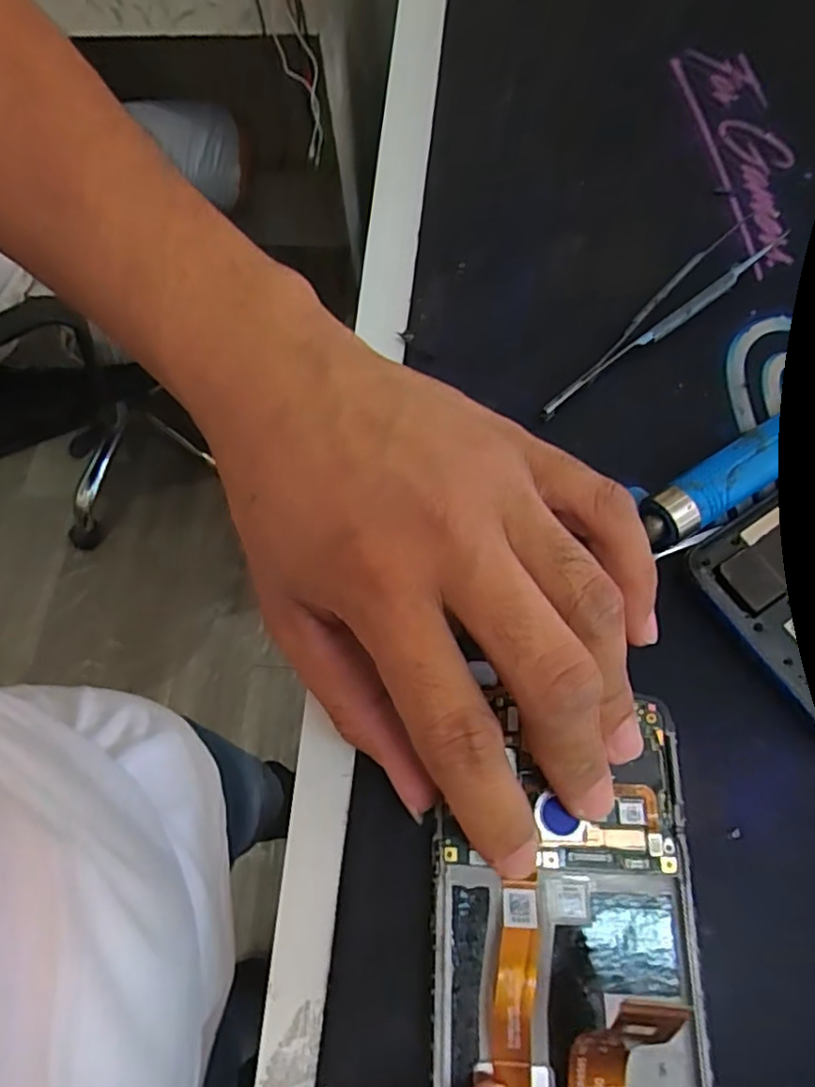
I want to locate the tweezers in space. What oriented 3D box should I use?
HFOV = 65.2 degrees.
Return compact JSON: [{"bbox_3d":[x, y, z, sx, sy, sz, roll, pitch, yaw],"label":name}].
[{"bbox_3d":[0.099,-0.090,0.251,0.136,0.009,0.018,-41,72,-13],"label":"tweezers"}]

